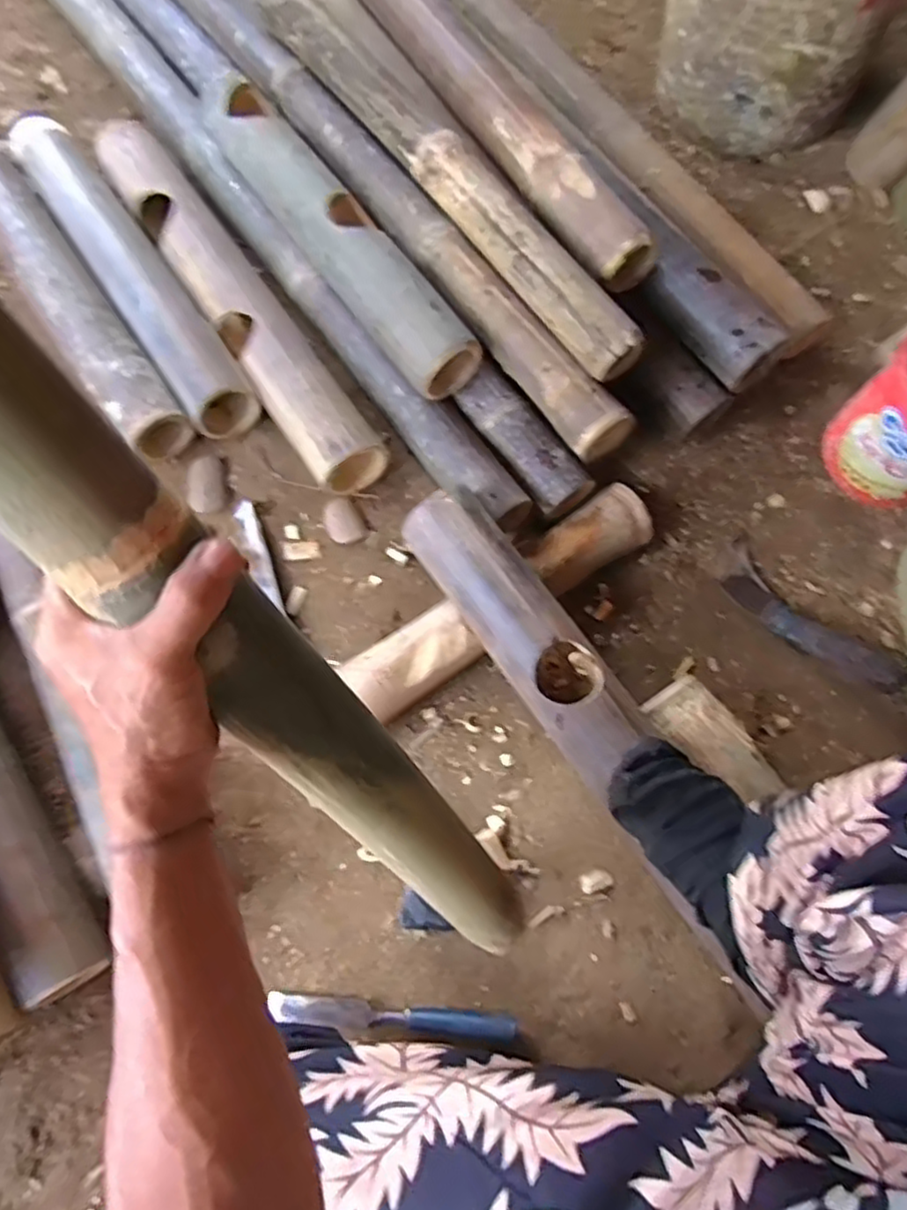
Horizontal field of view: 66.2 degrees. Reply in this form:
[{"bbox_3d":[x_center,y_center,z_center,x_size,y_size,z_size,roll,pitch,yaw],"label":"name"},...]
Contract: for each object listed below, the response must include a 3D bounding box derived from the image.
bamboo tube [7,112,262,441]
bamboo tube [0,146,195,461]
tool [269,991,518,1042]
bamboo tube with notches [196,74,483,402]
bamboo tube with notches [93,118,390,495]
[{"bbox_3d":[-0.402,-0.419,0.861,0.086,0.081,0.514,-34,76,-9],"label":"bamboo tube"},{"bbox_3d":[-0.471,-0.380,0.851,0.083,0.072,0.502,-35,76,-10],"label":"bamboo tube"},{"bbox_3d":[-0.058,0.384,0.645,0.228,0.024,0.026,4,73,2],"label":"tool"},{"bbox_3d":[-0.138,-0.429,0.784,0.086,0.069,0.472,-34,75,-9],"label":"bamboo tube with notches"},{"bbox_3d":[-0.268,-0.376,0.841,0.087,0.075,0.580,-33,75,-9],"label":"bamboo tube with notches"}]

